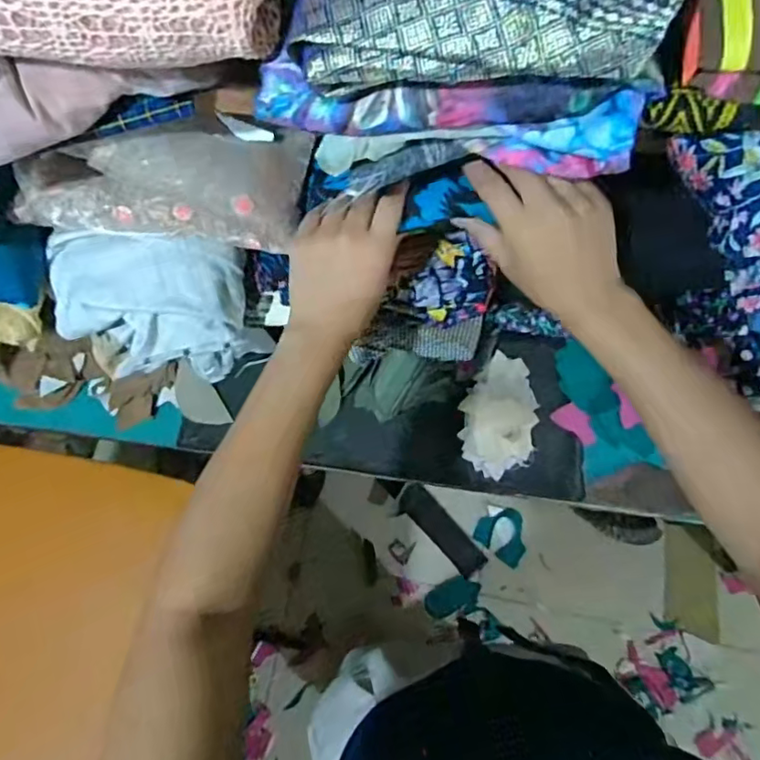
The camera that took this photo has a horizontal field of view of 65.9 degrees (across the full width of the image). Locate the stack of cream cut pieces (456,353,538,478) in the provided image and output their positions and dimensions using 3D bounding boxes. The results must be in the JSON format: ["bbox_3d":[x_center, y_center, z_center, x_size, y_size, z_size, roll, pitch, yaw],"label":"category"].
[{"bbox_3d":[0.160,0.042,0.789,0.096,0.024,0.173,5,67,3],"label":"stack of cream cut pieces"}]

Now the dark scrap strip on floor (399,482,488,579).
[{"bbox_3d":[0.138,0.342,1.339,0.071,0.007,0.237,-41,82,-5],"label":"dark scrap strip on floor"}]

